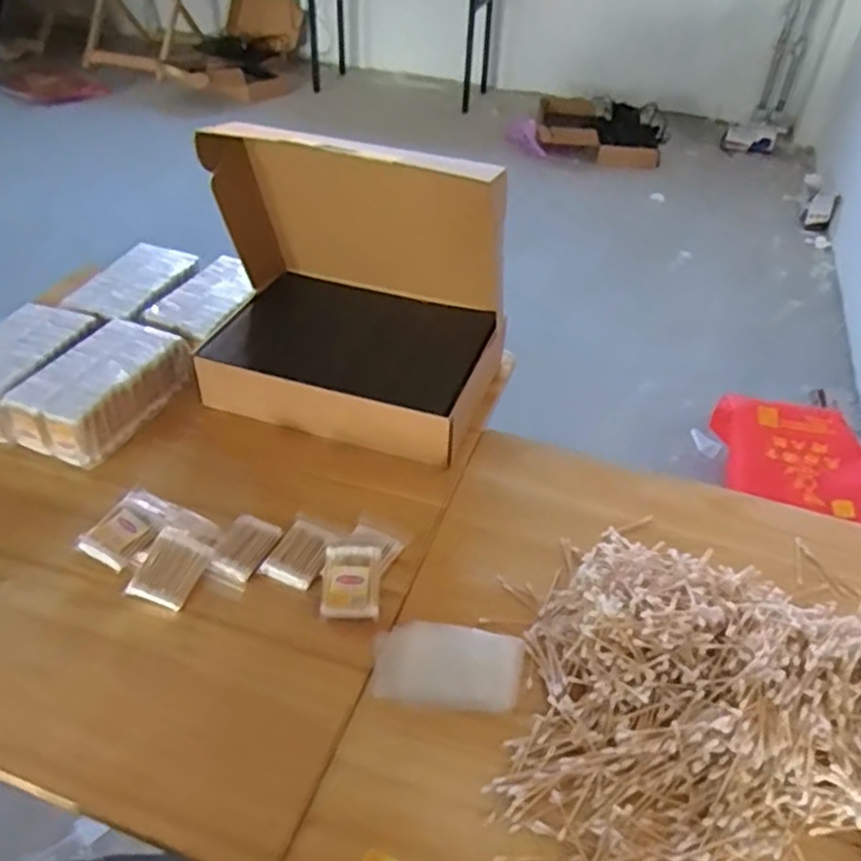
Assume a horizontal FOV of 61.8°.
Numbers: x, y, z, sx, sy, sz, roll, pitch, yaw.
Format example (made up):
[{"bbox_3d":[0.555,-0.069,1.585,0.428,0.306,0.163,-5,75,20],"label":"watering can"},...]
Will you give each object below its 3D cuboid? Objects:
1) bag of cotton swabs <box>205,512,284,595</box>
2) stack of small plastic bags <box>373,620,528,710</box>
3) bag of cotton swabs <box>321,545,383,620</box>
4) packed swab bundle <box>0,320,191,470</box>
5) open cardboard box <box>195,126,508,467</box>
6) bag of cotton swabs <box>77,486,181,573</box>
[{"bbox_3d":[-0.201,0.128,0.773,0.052,0.014,0.091,17,46,17],"label":"bag of cotton swabs"},{"bbox_3d":[0.017,0.223,0.686,0.136,0.009,0.084,5,44,5],"label":"stack of small plastic bags"},{"bbox_3d":[-0.082,0.153,0.736,0.058,0.017,0.081,0,54,4],"label":"bag of cotton swabs"},{"bbox_3d":[-0.425,-0.057,0.928,0.129,0.075,0.210,18,45,18],"label":"packed swab bundle"},{"bbox_3d":[-0.087,-0.211,0.946,0.357,0.359,0.371,15,45,15],"label":"open cardboard box"},{"bbox_3d":[-0.323,0.102,0.773,0.070,0.012,0.095,19,47,19],"label":"bag of cotton swabs"}]

